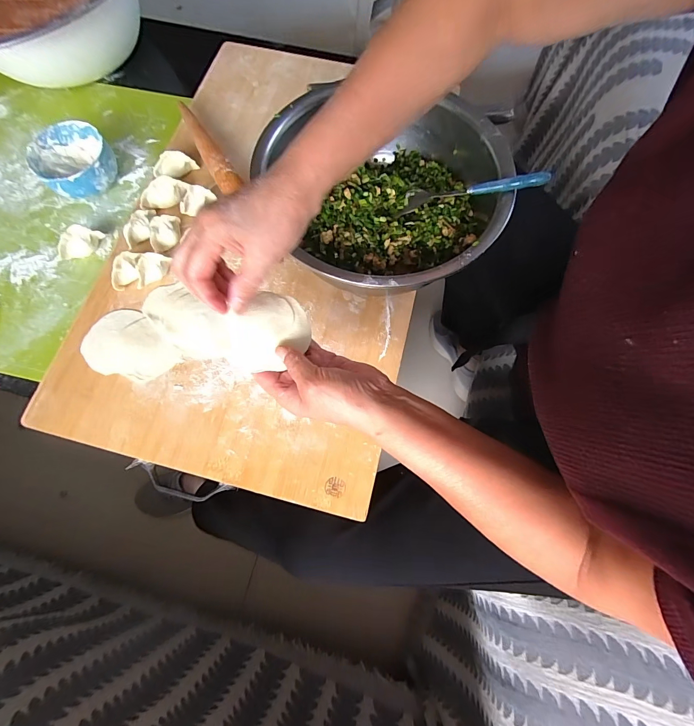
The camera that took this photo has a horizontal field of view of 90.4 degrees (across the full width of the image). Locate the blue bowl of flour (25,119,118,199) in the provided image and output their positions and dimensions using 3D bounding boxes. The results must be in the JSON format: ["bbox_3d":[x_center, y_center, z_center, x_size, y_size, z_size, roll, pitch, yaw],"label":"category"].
[{"bbox_3d":[-0.386,-0.285,0.495,0.100,0.048,0.107,0,73,0],"label":"blue bowl of flour"}]

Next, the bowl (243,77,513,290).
[{"bbox_3d":[0.038,-0.185,0.421,0.275,0.102,0.254,0,73,0],"label":"bowl"}]

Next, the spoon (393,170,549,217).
[{"bbox_3d":[0.134,-0.185,0.375,0.151,0.012,0.031,-1,71,21],"label":"spoon"}]

